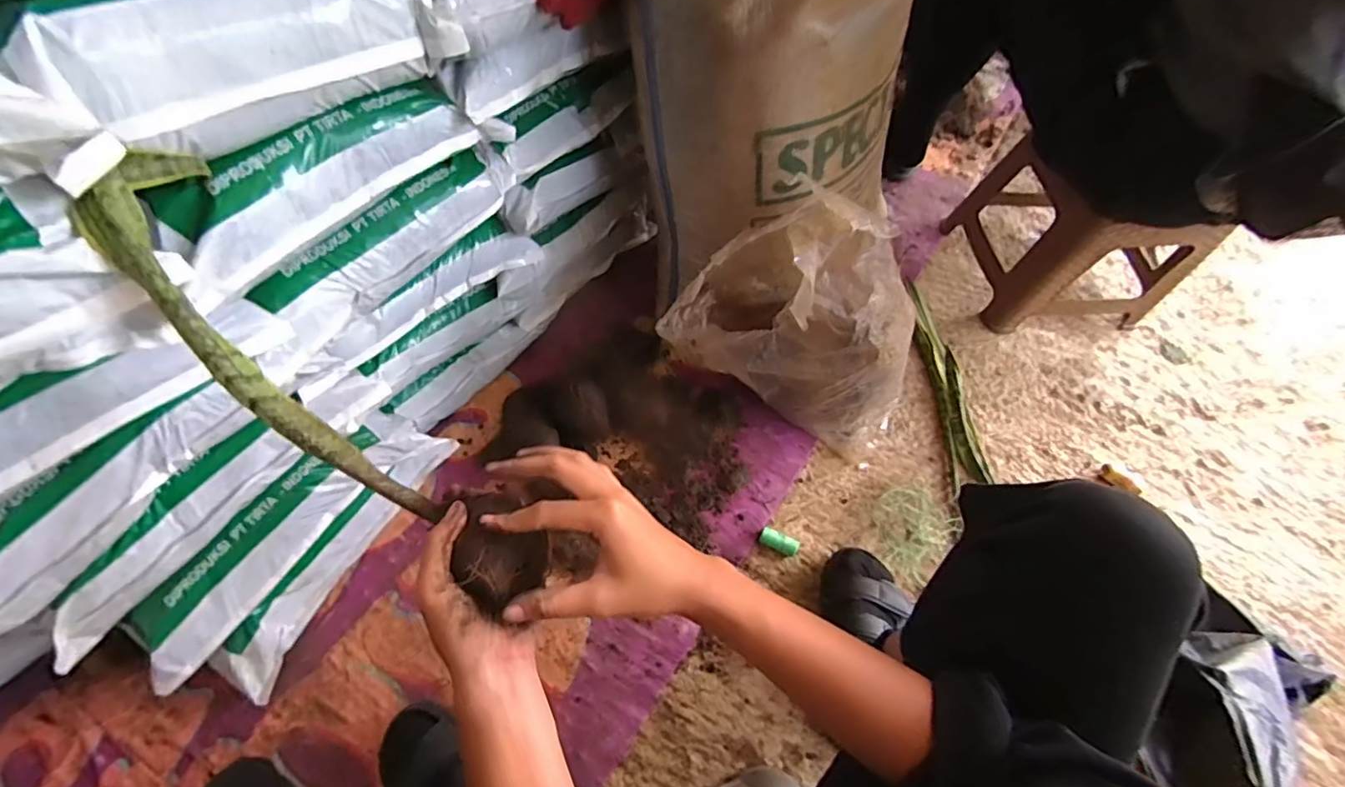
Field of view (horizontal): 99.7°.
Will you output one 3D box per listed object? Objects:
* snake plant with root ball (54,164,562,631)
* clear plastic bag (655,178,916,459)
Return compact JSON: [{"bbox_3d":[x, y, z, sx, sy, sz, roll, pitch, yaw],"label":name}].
[{"bbox_3d":[-0.231,-0.005,0.383,0.387,0.075,0.086,41,67,4],"label":"snake plant with root ball"},{"bbox_3d":[0.166,-0.088,0.745,0.328,0.313,0.161,17,63,5],"label":"clear plastic bag"}]

